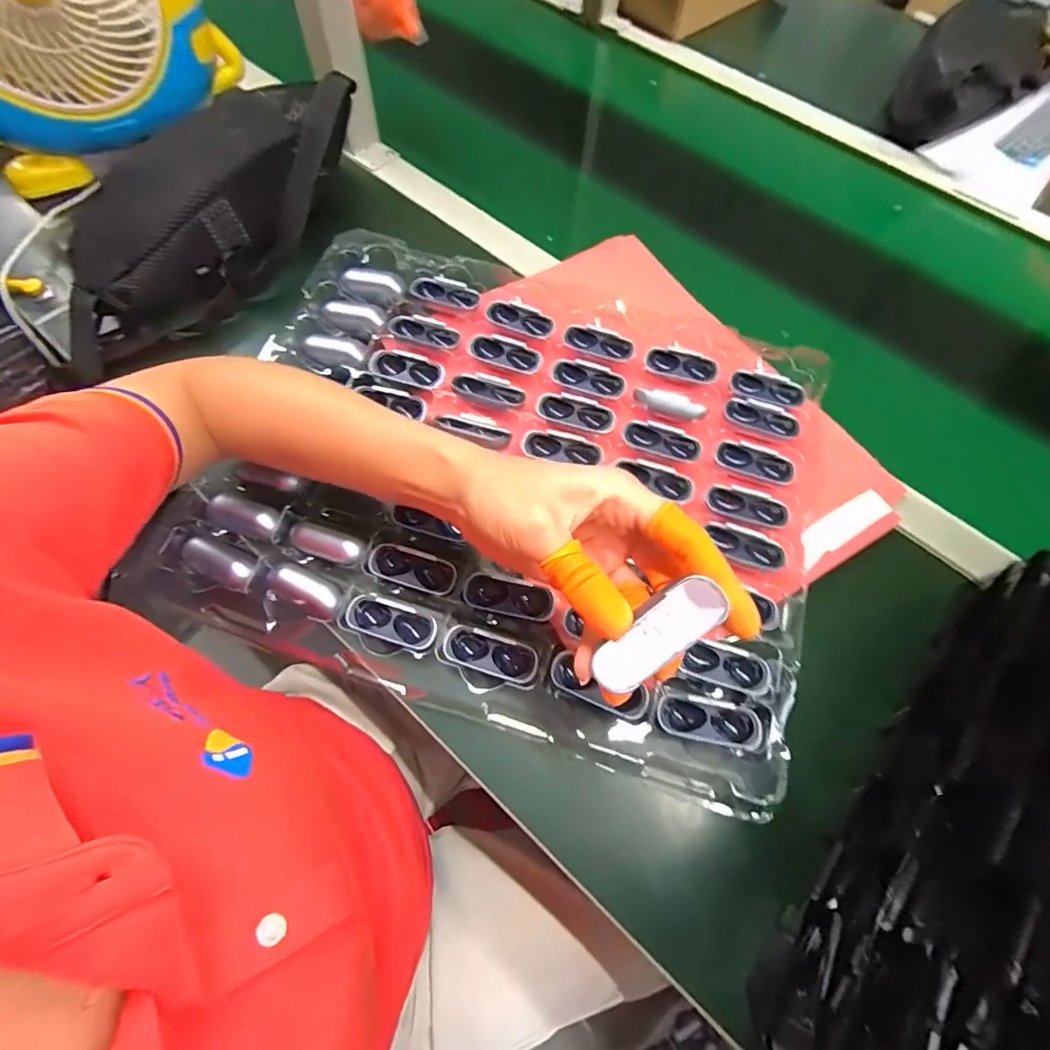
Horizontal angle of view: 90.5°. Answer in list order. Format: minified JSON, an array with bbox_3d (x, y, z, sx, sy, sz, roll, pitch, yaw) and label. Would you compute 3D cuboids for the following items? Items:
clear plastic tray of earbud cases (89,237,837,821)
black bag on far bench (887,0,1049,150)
[{"bbox_3d":[-0.003,-0.042,0.395,0.451,0.040,0.376,18,65,6],"label":"clear plastic tray of earbud cases"},{"bbox_3d":[0.572,-0.577,0.648,0.312,0.089,0.103,-36,71,-17],"label":"black bag on far bench"}]

